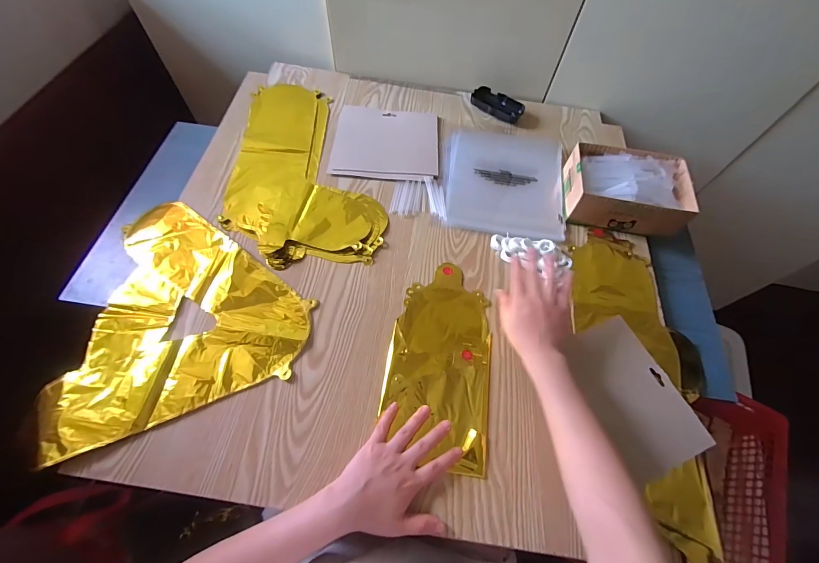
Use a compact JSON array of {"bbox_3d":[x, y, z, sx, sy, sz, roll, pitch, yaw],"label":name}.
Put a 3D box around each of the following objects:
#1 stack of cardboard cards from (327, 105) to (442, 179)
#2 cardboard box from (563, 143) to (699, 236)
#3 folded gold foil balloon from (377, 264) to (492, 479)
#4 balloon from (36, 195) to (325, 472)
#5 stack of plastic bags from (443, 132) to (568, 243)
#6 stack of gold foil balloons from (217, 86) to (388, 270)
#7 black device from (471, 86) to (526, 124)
[{"bbox_3d":[-0.041,-0.267,0.679,0.196,0.004,0.177,5,61,0],"label":"stack of cardboard cards"},{"bbox_3d":[0.360,-0.152,0.601,0.190,0.071,0.135,15,62,5],"label":"cardboard box"},{"bbox_3d":[0.044,0.103,0.503,0.140,0.009,0.275,9,61,2],"label":"folded gold foil balloon"},{"bbox_3d":[-0.330,0.019,0.511,0.317,0.010,0.332,-19,64,-13],"label":"balloon"},{"bbox_3d":[0.171,-0.189,0.651,0.213,0.008,0.243,9,61,2],"label":"stack of plastic bags"},{"bbox_3d":[-0.184,-0.215,0.642,0.251,0.013,0.415,-4,62,-5],"label":"stack of gold foil balloons"},{"bbox_3d":[0.179,-0.359,0.730,0.103,0.026,0.053,27,64,11],"label":"black device"}]

